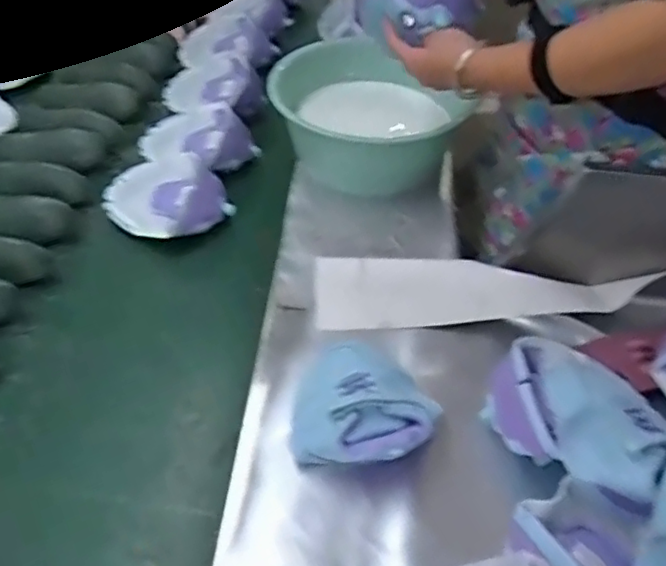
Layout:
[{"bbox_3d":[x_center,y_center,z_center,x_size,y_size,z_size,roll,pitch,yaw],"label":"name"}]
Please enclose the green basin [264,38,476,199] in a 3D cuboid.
[{"bbox_3d":[0.044,-0.261,1.003,0.280,0.140,0.245,26,51,20],"label":"green basin"}]

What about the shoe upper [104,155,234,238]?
[{"bbox_3d":[-0.249,-0.135,0.940,0.150,0.053,0.180,-33,57,-30],"label":"shoe upper"}]

